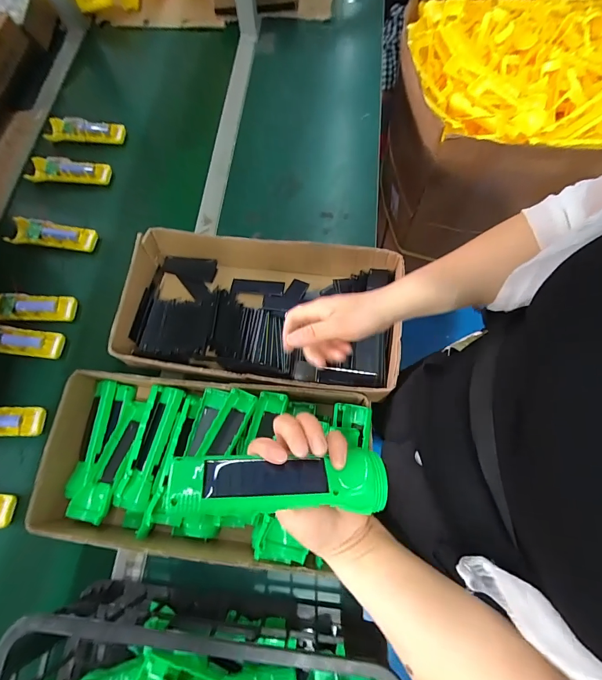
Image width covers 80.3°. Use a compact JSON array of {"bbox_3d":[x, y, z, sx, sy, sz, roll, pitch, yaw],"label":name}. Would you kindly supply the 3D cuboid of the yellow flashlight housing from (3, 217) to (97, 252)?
[{"bbox_3d":[-0.470,-0.200,0.684,0.159,0.035,0.052,6,70,5],"label":"yellow flashlight housing"}]

